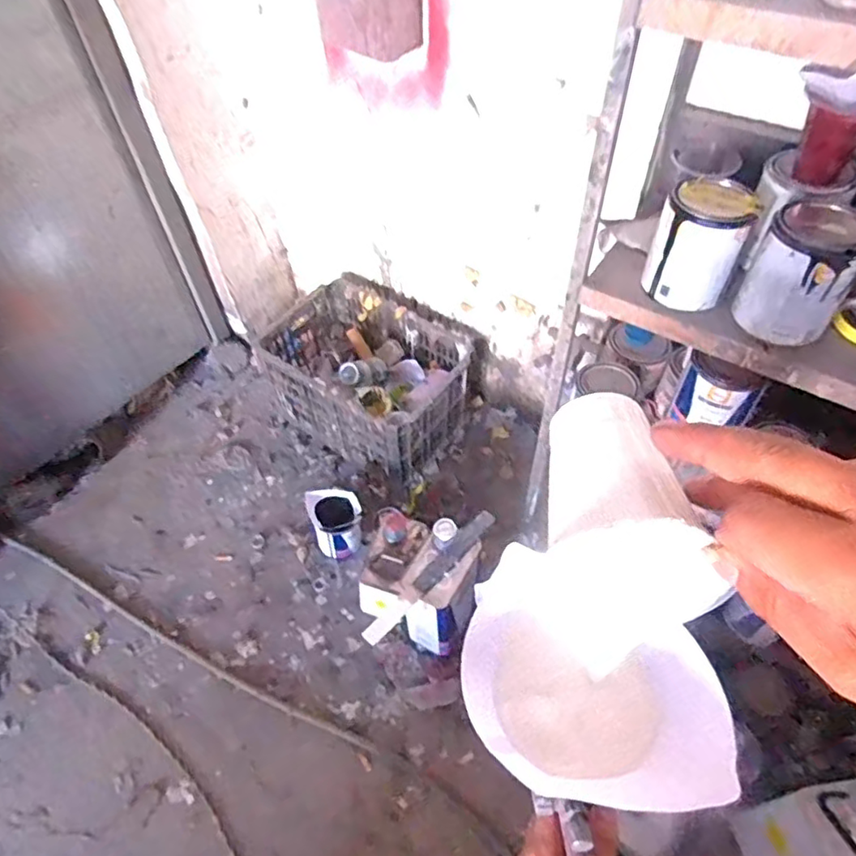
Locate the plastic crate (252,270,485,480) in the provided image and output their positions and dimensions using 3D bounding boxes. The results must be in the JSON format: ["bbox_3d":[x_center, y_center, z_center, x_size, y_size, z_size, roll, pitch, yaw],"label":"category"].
[{"bbox_3d":[-0.163,-0.160,1.637,0.545,0.242,0.422,30,59,23],"label":"plastic crate"}]

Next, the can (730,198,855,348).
[{"bbox_3d":[0.442,-0.178,0.710,0.102,0.142,0.102,-1,52,1],"label":"can"}]

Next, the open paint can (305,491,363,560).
[{"bbox_3d":[-0.217,0.226,1.417,0.117,0.154,0.112,-15,53,-10],"label":"open paint can"}]

